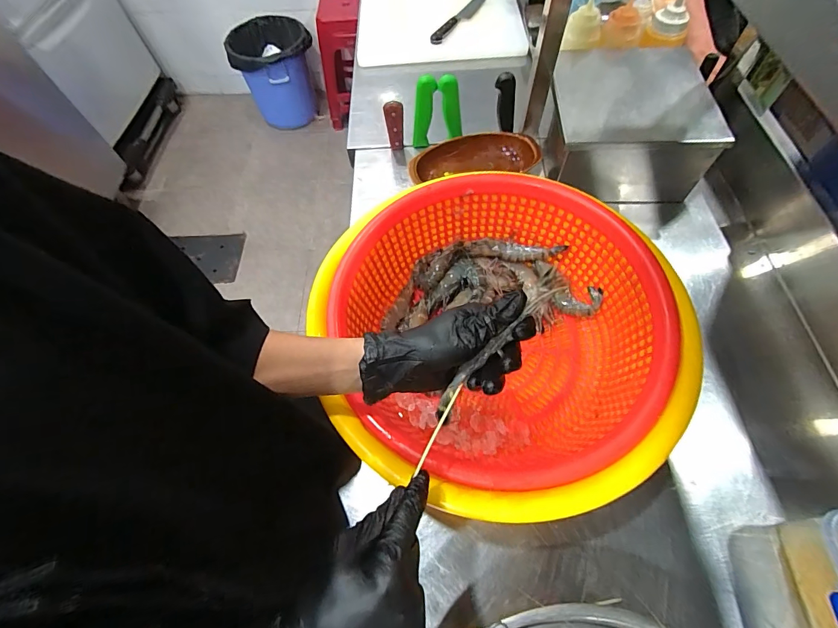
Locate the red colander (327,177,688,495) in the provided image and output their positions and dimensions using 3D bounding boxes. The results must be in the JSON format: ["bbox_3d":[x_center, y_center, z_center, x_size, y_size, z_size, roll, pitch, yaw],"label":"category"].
[{"bbox_3d":[0.093,0.017,0.491,0.356,0.139,0.373,-1,62,2],"label":"red colander"}]

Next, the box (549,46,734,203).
[{"bbox_3d":[0.344,-0.326,0.667,0.234,0.122,0.246,5,62,6],"label":"box"}]

